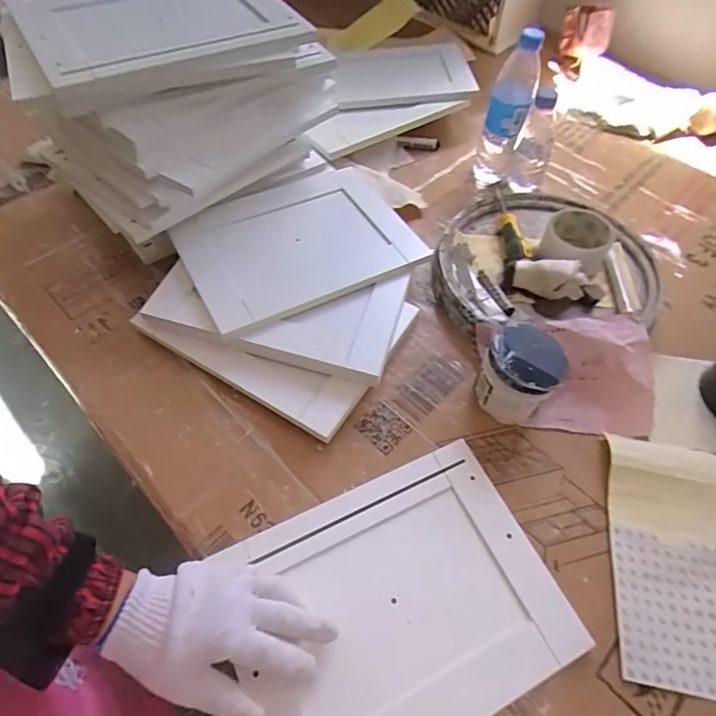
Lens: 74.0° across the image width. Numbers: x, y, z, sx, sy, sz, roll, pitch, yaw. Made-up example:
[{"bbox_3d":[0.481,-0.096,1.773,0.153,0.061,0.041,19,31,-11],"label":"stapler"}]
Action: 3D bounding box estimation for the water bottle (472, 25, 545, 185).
[{"bbox_3d":[0.214,-0.346,0.689,0.058,0.201,0.063,16,60,9],"label":"water bottle"}]

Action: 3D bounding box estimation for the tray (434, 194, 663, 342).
[{"bbox_3d":[0.247,-0.141,0.634,0.282,0.066,0.246,-2,59,-2],"label":"tray"}]

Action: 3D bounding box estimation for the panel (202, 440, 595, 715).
[{"bbox_3d":[0.035,0.221,0.428,0.277,0.013,0.216,-22,61,-14],"label":"panel"}]

